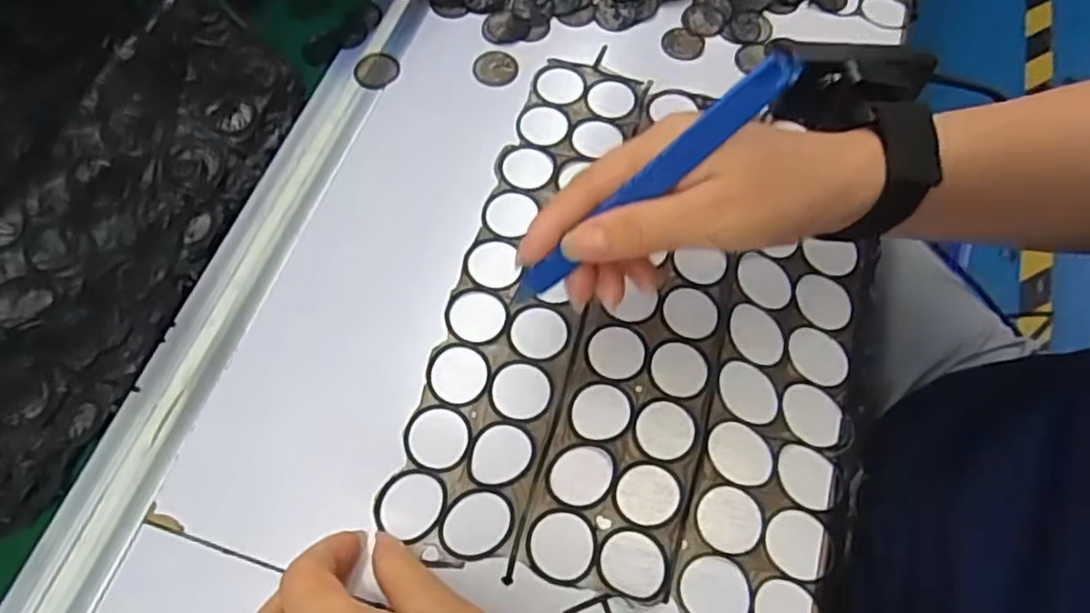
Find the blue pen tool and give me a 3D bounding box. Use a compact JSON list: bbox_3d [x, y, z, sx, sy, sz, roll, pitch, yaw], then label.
[{"bbox_3d":[0.039,-0.047,0.286,0.145,0.013,0.009,-40,66,26],"label":"blue pen tool"}]

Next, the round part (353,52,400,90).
[{"bbox_3d":[-0.105,-0.148,0.444,0.025,0.004,0.030,22,66,8],"label":"round part"}]

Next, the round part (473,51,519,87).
[{"bbox_3d":[-0.031,-0.151,0.447,0.028,0.004,0.025,-5,65,-4],"label":"round part"}]

